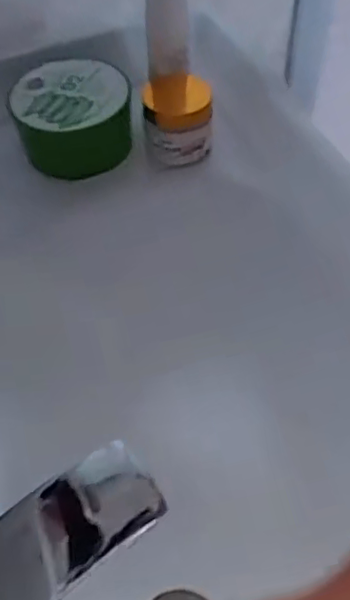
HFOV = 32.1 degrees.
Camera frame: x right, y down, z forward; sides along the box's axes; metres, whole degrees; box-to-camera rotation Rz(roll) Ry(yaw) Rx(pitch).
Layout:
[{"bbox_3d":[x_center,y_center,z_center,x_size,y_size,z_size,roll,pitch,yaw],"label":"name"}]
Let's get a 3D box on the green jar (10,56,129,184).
[{"bbox_3d":[-0.091,-0.159,0.549,0.098,0.074,0.095,0,53,1],"label":"green jar"}]

